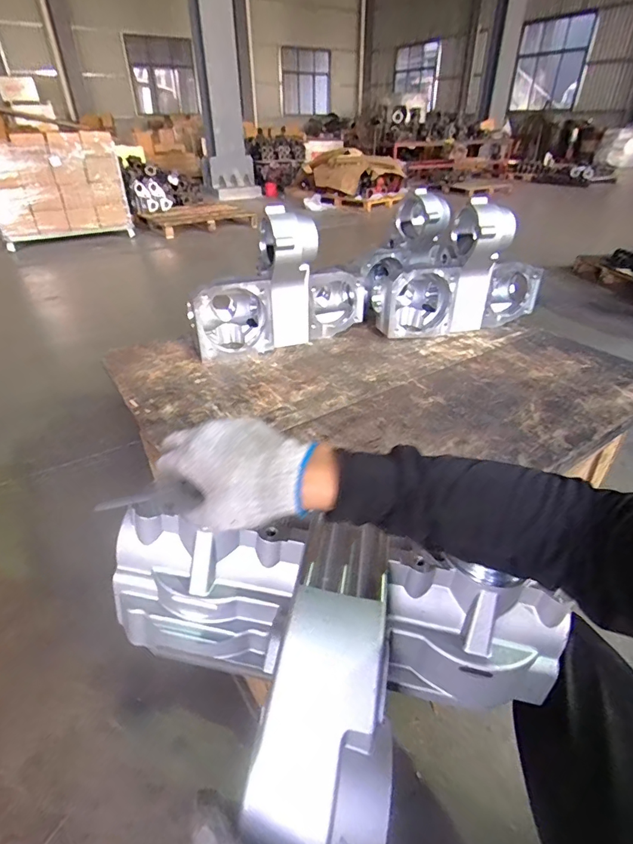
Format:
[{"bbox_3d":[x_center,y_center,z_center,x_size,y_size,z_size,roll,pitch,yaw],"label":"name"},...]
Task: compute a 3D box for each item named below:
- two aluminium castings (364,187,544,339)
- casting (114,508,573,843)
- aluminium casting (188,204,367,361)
[{"bbox_3d":[0.399,-0.468,1.280,0.478,0.324,0.375,0,35,-1],"label":"two aluminium castings"},{"bbox_3d":[-0.003,0.217,0.382,0.438,0.149,0.205,4,33,11],"label":"casting"},{"bbox_3d":[-0.094,-0.370,1.153,0.453,0.331,0.217,-8,36,-11],"label":"aluminium casting"}]

